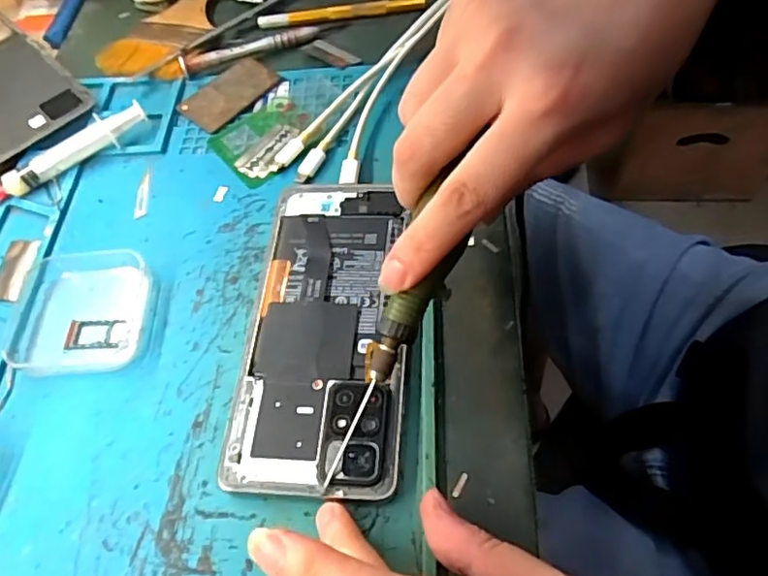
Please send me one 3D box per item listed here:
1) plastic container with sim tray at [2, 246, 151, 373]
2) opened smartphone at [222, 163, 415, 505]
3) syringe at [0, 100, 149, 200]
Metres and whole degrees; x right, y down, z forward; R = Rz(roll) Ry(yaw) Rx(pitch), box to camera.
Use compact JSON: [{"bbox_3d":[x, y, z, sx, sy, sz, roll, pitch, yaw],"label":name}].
[{"bbox_3d":[-0.152,0.011,0.296,0.069,0.014,0.061,-1,58,4],"label":"plastic container with sim tray"},{"bbox_3d":[-0.029,0.013,0.283,0.073,0.011,0.163,-1,58,4],"label":"opened smartphone"},{"bbox_3d":[-0.190,-0.076,0.352,0.110,0.018,0.013,-33,61,-15],"label":"syringe"}]

